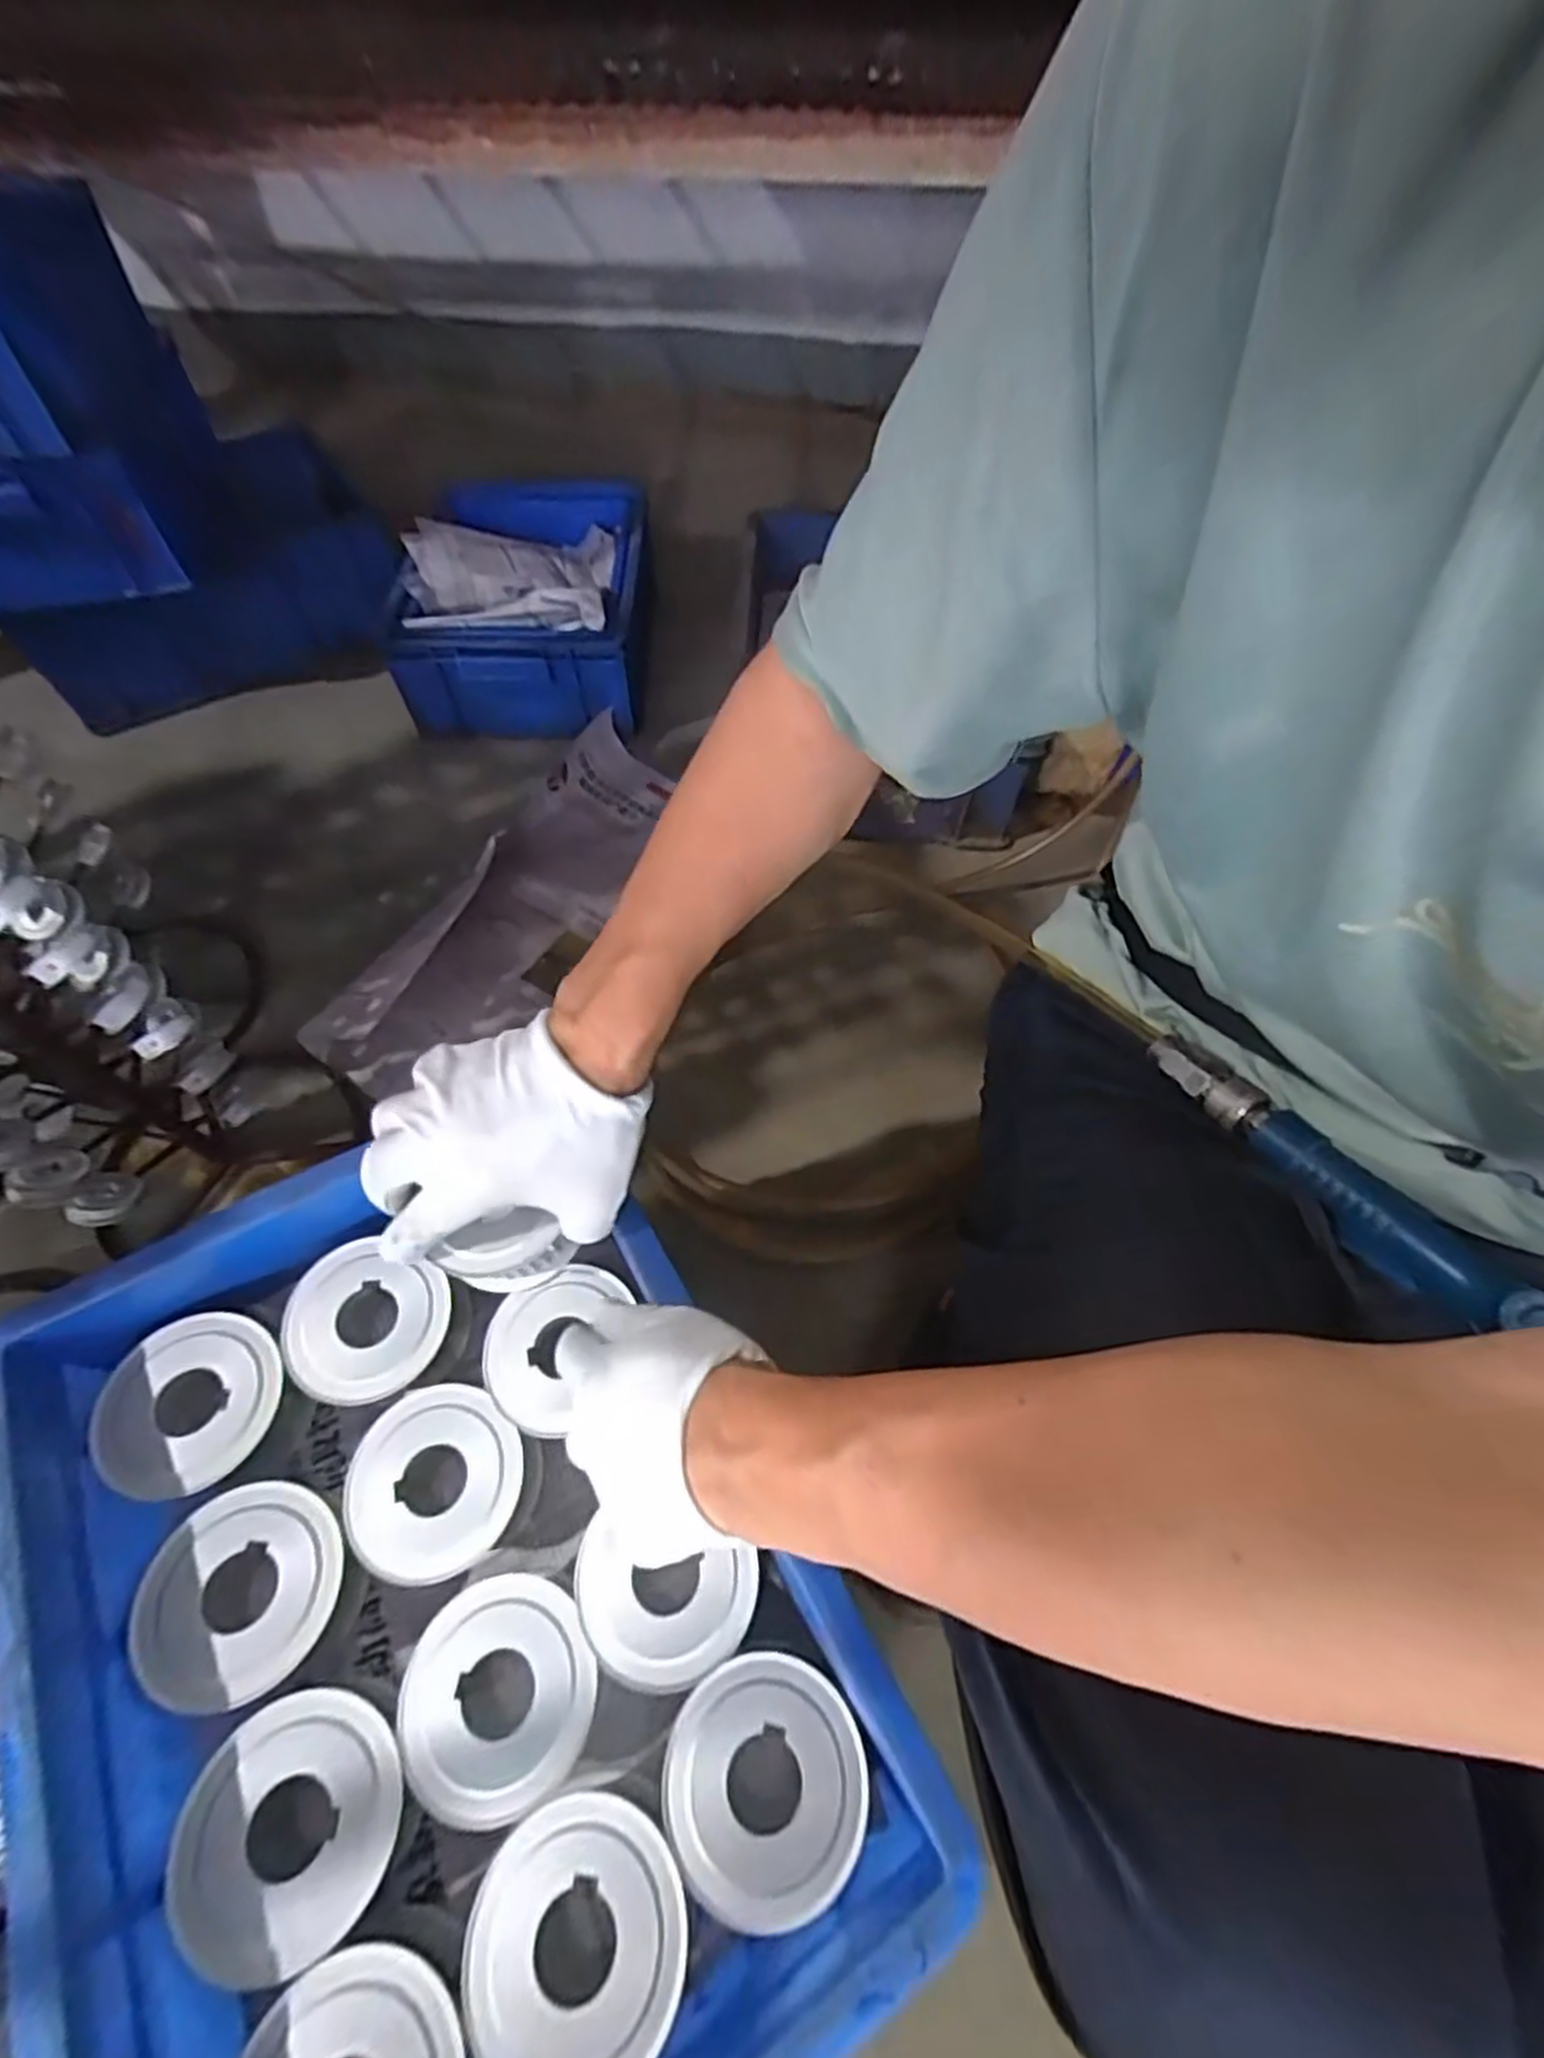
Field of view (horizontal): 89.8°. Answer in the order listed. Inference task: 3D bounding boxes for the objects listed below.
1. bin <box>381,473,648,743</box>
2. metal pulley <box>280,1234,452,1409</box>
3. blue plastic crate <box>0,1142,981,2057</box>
[{"bbox_3d":[-0.326,-0.583,1.080,0.295,0.164,0.399,0,58,-1],"label":"bin"},{"bbox_3d":[-0.223,0.162,0.424,0.078,0.019,0.079,0,58,-1],"label":"metal pulley"},{"bbox_3d":[-0.148,0.260,0.367,0.301,0.117,0.402,-26,62,-16],"label":"blue plastic crate"}]

